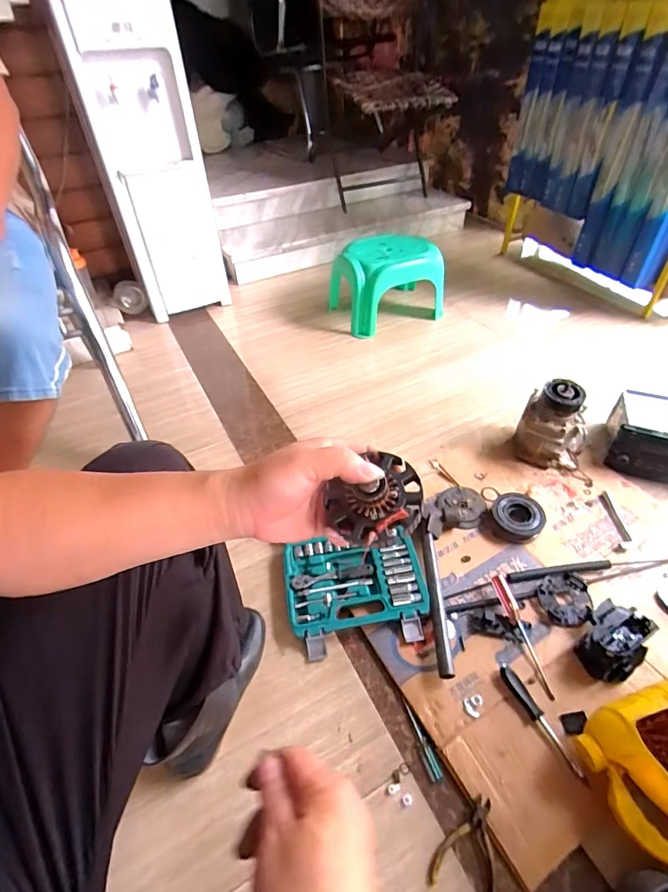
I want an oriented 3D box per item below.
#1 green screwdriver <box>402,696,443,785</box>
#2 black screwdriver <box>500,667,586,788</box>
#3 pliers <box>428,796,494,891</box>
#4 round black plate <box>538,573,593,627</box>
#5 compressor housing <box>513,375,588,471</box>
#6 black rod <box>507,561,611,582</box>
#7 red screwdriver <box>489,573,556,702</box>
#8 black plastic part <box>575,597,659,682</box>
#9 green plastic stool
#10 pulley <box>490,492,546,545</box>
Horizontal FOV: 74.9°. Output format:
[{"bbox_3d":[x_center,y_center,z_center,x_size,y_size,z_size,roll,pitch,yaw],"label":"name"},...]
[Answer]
[{"bbox_3d":[0.130,0.444,0.661,0.019,0.014,0.113,-16,47,-13],"label":"green screwdriver"},{"bbox_3d":[0.307,0.404,0.644,0.019,0.020,0.165,-21,48,-18],"label":"black screwdriver"},{"bbox_3d":[0.176,0.520,0.566,0.075,0.012,0.111,19,49,20],"label":"pliers"},{"bbox_3d":[0.416,0.276,0.781,0.088,0.021,0.093,-1,45,1],"label":"round black plate"},{"bbox_3d":[0.507,-0.039,1.007,0.149,0.184,0.109,23,51,23],"label":"compressor housing"},{"bbox_3d":[0.427,0.237,0.826,0.194,0.018,0.021,-6,45,-3],"label":"black rod"},{"bbox_3d":[0.315,0.311,0.732,0.019,0.028,0.198,-9,46,-6],"label":"red screwdriver"},{"bbox_3d":[0.452,0.316,0.704,0.080,0.069,0.122,31,54,29],"label":"black plastic part"},{"bbox_3d":[0.190,-0.587,1.555,0.364,0.231,0.279,-18,47,-15],"label":"green plastic stool"},{"bbox_3d":[0.381,0.150,0.903,0.098,0.040,0.101,-1,45,1],"label":"pulley"}]

